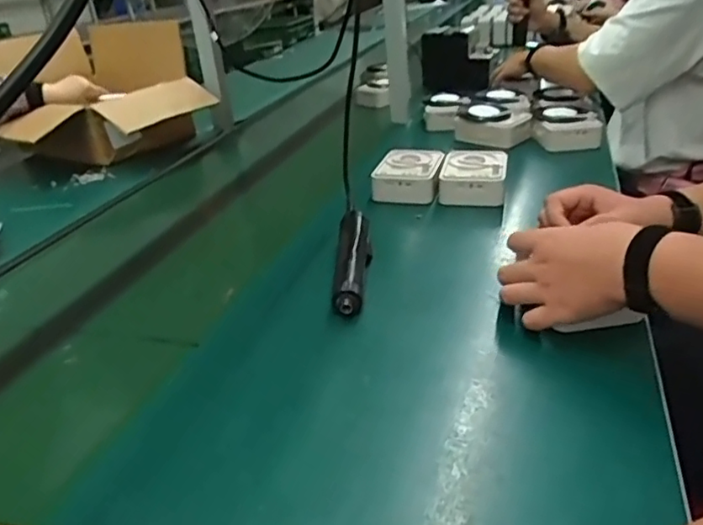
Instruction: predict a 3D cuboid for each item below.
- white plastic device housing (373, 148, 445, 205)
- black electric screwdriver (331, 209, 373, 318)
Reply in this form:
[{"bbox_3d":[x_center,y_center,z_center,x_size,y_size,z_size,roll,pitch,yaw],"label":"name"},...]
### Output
[{"bbox_3d":[0.095,-0.144,0.977,0.106,0.057,0.118,4,29,19],"label":"white plastic device housing"},{"bbox_3d":[0.003,-0.003,0.734,0.043,0.046,0.212,-3,27,5],"label":"black electric screwdriver"}]

